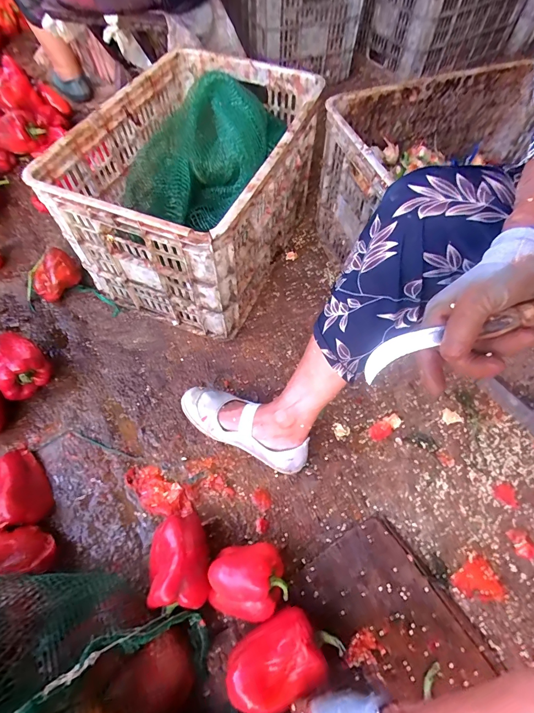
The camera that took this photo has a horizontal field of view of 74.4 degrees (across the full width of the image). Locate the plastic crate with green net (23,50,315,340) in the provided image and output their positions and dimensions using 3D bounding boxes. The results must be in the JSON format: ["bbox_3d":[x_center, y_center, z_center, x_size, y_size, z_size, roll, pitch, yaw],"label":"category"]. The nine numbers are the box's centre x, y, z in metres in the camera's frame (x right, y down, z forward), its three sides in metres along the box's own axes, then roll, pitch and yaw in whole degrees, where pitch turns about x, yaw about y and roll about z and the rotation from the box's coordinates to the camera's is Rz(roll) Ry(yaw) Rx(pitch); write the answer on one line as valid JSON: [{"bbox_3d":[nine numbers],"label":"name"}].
[{"bbox_3d":[-0.128,-0.347,0.754,0.333,0.311,0.516,20,62,12],"label":"plastic crate with green net"}]

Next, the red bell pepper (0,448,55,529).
[{"bbox_3d":[-0.414,0.217,0.569,0.090,0.058,0.135,-34,65,-17],"label":"red bell pepper"}]

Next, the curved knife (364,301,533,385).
[{"bbox_3d":[0.172,-0.016,0.309,0.175,0.015,0.030,-15,61,13],"label":"curved knife"}]

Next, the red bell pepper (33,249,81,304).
[{"bbox_3d":[-0.462,-0.176,0.769,0.090,0.095,0.094,0,60,0],"label":"red bell pepper"}]

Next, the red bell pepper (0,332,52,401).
[{"bbox_3d":[-0.469,0.014,0.664,0.091,0.086,0.105,-40,67,-20],"label":"red bell pepper"}]

